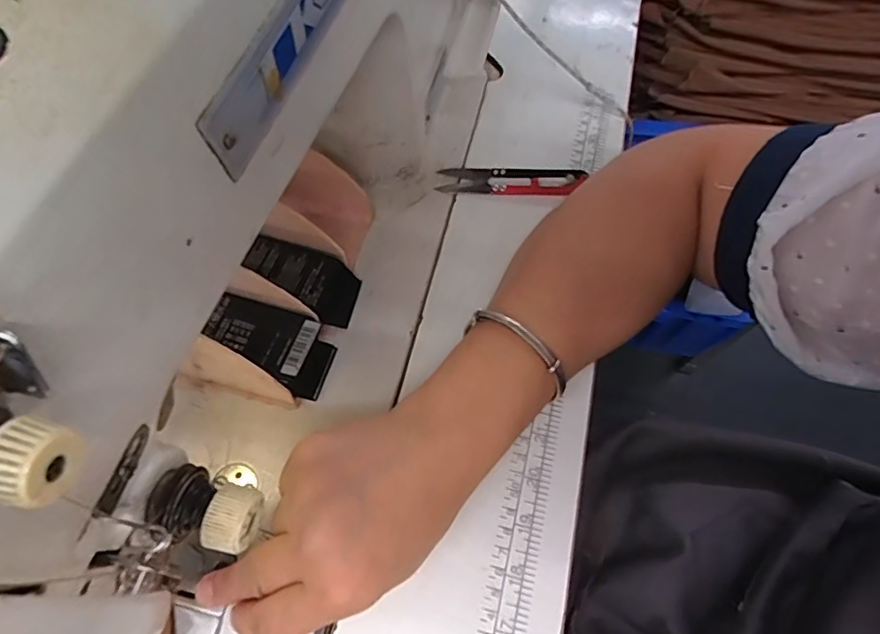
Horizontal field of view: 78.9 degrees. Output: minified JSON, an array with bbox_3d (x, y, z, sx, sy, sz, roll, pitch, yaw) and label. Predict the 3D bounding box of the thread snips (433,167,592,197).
[{"bbox_3d":[0.051,-0.097,0.380,0.102,0.010,0.024,3,64,0],"label":"thread snips"}]

